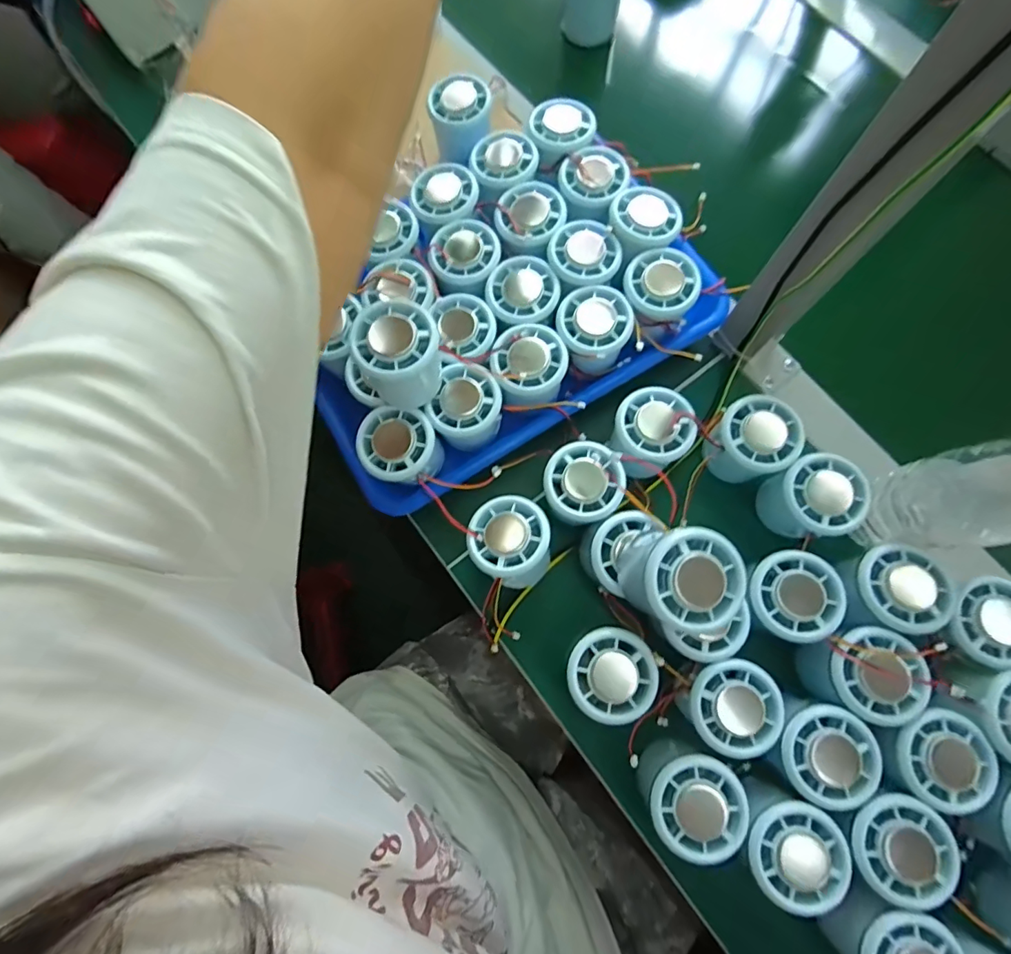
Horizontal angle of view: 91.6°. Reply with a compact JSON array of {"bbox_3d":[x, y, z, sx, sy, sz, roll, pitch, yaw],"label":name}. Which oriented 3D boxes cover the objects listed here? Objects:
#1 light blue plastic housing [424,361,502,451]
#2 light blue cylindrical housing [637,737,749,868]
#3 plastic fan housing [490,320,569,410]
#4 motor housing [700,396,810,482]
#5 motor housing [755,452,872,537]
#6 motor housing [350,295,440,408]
[{"bbox_3d":[-0.030,-0.049,0.380,0.048,0.048,0.058,26,79,7],"label":"light blue plastic housing"},{"bbox_3d":[0.117,0.206,0.321,0.055,0.063,0.054,0,77,1],"label":"light blue cylindrical housing"},{"bbox_3d":[0.018,-0.083,0.384,0.057,0.043,0.064,-14,77,-2],"label":"plastic fan housing"},{"bbox_3d":[0.184,-0.025,0.378,0.055,0.057,0.054,37,80,9],"label":"motor housing"},{"bbox_3d":[0.222,0.015,0.363,0.054,0.054,0.053,0,77,1],"label":"motor housing"},{"bbox_3d":[-0.071,-0.082,0.338,0.052,0.063,0.051,0,77,1],"label":"motor housing"}]

